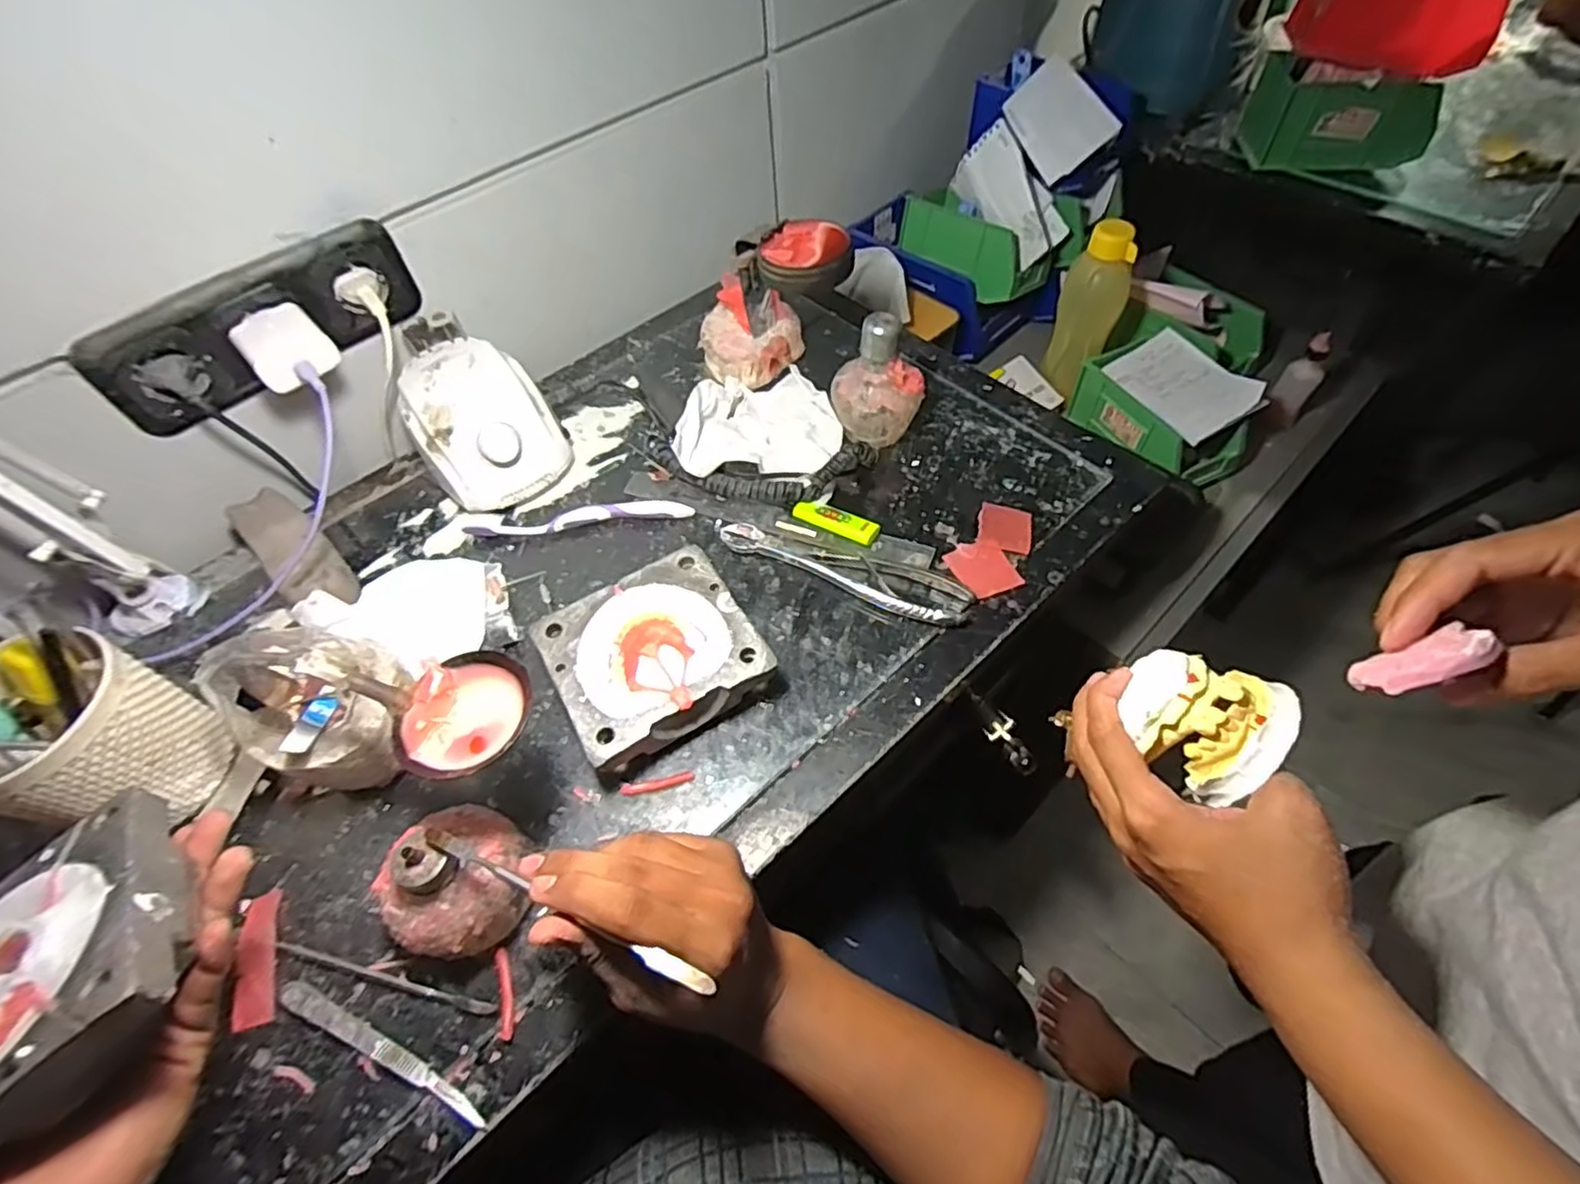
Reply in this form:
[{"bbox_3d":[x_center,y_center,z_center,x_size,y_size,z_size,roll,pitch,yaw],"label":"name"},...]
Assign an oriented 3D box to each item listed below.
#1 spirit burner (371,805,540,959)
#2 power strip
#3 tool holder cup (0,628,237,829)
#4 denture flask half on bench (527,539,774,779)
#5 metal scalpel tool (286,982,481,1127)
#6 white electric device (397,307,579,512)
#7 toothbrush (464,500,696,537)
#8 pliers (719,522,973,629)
[{"bbox_3d":[-0.179,0.158,0.374,0.066,0.075,0.072,-2,55,3],"label":"spirit burner"},{"bbox_3d":[-0.389,-0.197,0.513,0.225,0.078,0.033,-39,62,-21],"label":"power strip"},{"bbox_3d":[-0.414,0.090,0.400,0.100,0.104,0.094,-7,55,-1],"label":"tool holder cup"},{"bbox_3d":[-0.091,0.043,0.466,0.125,0.043,0.115,-28,58,-15],"label":"denture flask half on bench"},{"bbox_3d":[-0.215,0.242,0.362,0.133,0.004,0.012,23,57,12],"label":"metal scalpel tool"},{"bbox_3d":[-0.266,-0.146,0.580,0.106,0.084,0.147,-36,61,-20],"label":"white electric device"},{"bbox_3d":[-0.170,-0.061,0.562,0.178,0.014,0.020,-8,55,-2],"label":"toothbrush"},{"bbox_3d":[0.041,-0.019,0.526,0.199,0.009,0.043,19,59,16],"label":"pliers"}]

